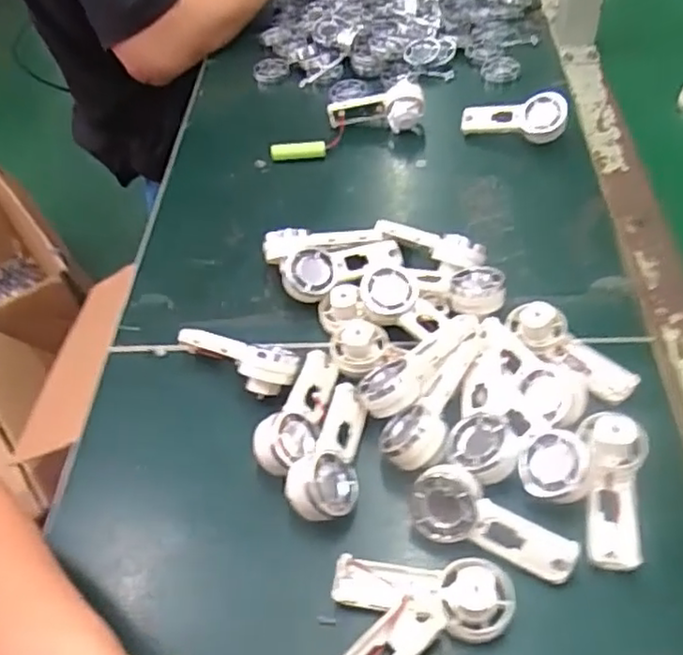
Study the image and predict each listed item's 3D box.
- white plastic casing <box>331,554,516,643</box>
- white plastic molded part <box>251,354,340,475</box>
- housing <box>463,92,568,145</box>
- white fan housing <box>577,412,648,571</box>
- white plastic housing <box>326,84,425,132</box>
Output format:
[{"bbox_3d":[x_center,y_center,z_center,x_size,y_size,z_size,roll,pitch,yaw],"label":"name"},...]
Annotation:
[{"bbox_3d":[0.043,0.142,0.356,0.095,0.026,0.037,1,50,6],"label":"white plastic casing"},{"bbox_3d":[-0.030,0.054,0.443,0.035,0.027,0.094,8,51,12],"label":"white plastic molded part"},{"bbox_3d":[0.163,-0.198,0.632,0.094,0.043,0.021,6,5,23],"label":"housing"},{"bbox_3d":[0.161,0.096,0.393,0.034,0.020,0.089,6,64,11],"label":"white fan housing"},{"bbox_3d":[0.034,-0.214,0.656,0.092,0.046,0.018,-1,49,5],"label":"white plastic housing"}]

